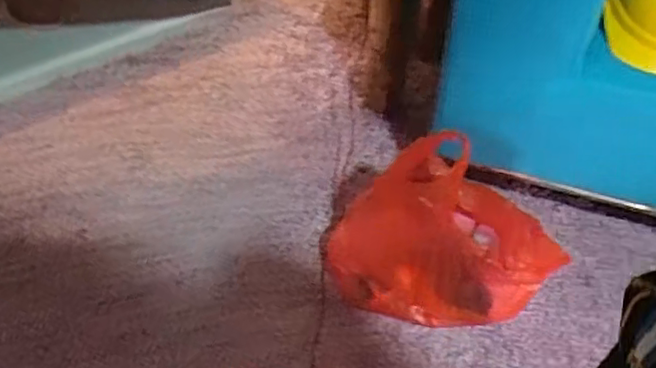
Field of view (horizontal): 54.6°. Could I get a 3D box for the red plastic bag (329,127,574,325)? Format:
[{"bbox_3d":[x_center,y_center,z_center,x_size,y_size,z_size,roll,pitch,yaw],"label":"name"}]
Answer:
[{"bbox_3d":[0.213,0.106,1.220,0.384,0.326,0.232,16,51,10],"label":"red plastic bag"}]

